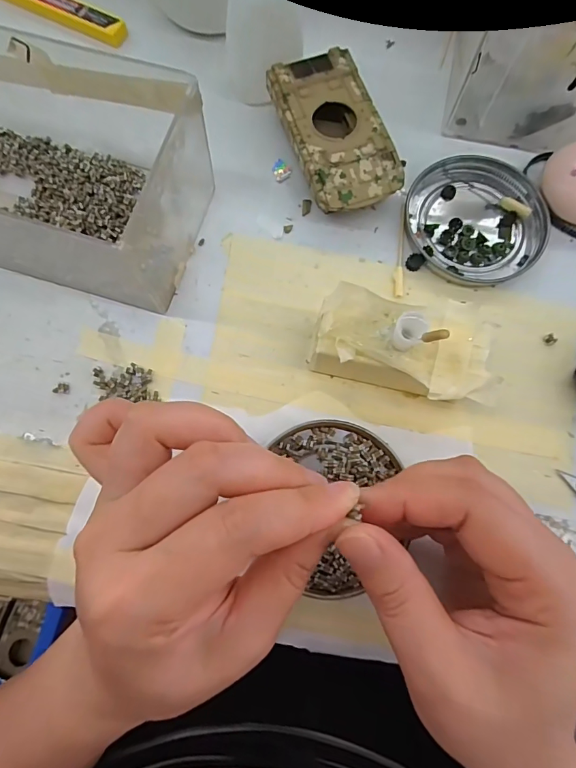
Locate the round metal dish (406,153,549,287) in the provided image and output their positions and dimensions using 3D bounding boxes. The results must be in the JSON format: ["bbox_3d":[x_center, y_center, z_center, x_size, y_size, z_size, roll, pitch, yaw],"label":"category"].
[{"bbox_3d":[0.107,-0.094,0.248,0.077,0.010,0.073,0,76,0],"label":"round metal dish"}]

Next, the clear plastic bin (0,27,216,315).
[{"bbox_3d":[-0.136,-0.118,0.221,0.179,0.071,0.105,17,76,4],"label":"clear plastic bin"}]

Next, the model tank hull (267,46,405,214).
[{"bbox_3d":[0.026,-0.140,0.250,0.051,0.026,0.094,-19,77,-5],"label":"model tank hull"}]

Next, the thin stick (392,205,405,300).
[{"bbox_3d":[0.063,-0.075,0.244,0.006,0.006,0.054,5,76,1],"label":"thin stick"}]

